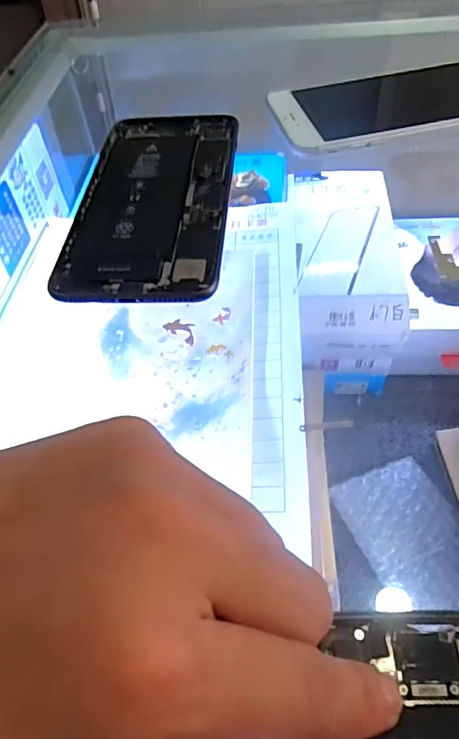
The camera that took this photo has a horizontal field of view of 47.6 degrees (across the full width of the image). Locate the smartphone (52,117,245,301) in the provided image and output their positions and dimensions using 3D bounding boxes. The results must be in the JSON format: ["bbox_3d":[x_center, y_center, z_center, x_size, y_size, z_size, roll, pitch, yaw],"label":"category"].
[{"bbox_3d":[-0.038,-0.093,0.274,0.076,0.005,0.157,1,51,6],"label":"smartphone"}]

